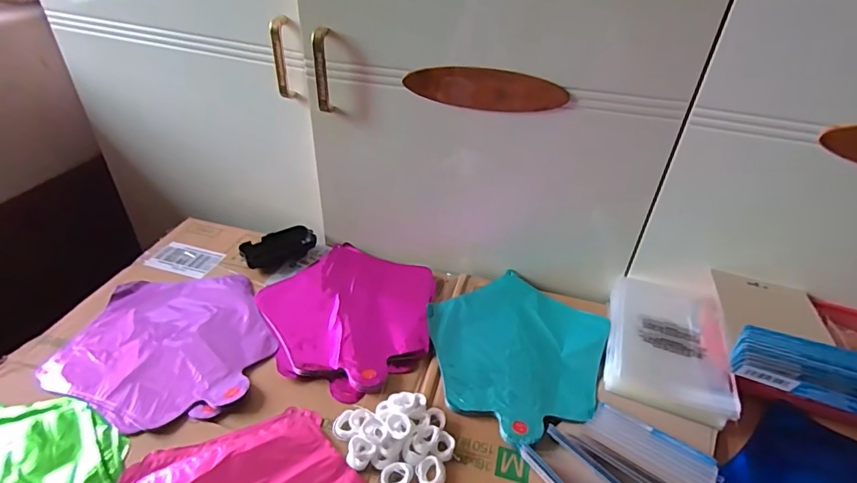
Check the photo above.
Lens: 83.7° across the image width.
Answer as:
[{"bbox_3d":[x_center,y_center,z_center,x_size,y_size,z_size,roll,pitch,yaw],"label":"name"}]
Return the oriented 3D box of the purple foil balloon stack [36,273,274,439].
[{"bbox_3d":[-0.303,0.115,0.577,0.229,0.013,0.227,10,37,7],"label":"purple foil balloon stack"}]

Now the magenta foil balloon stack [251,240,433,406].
[{"bbox_3d":[-0.098,0.088,0.636,0.233,0.018,0.233,32,45,32],"label":"magenta foil balloon stack"}]

